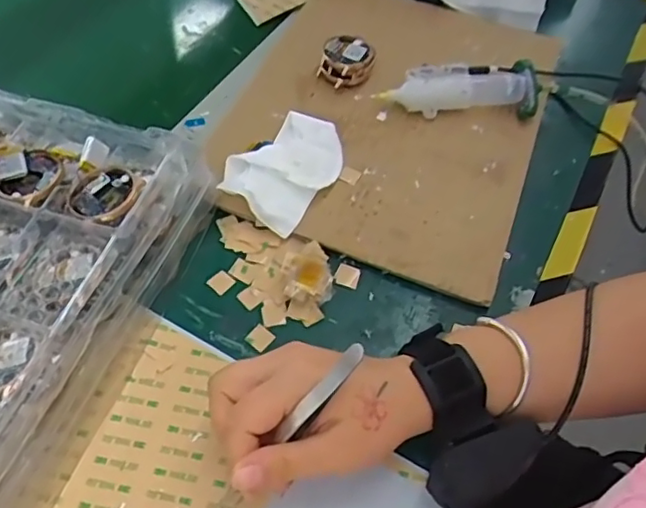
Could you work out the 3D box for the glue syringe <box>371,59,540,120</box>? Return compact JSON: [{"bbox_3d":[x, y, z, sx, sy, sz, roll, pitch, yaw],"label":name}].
[{"bbox_3d":[0.118,-0.139,0.533,0.143,0.035,0.041,-5,56,-9],"label":"glue syringe"}]

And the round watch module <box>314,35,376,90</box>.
[{"bbox_3d":[0.022,-0.171,0.549,0.045,0.031,0.040,16,55,6],"label":"round watch module"}]

